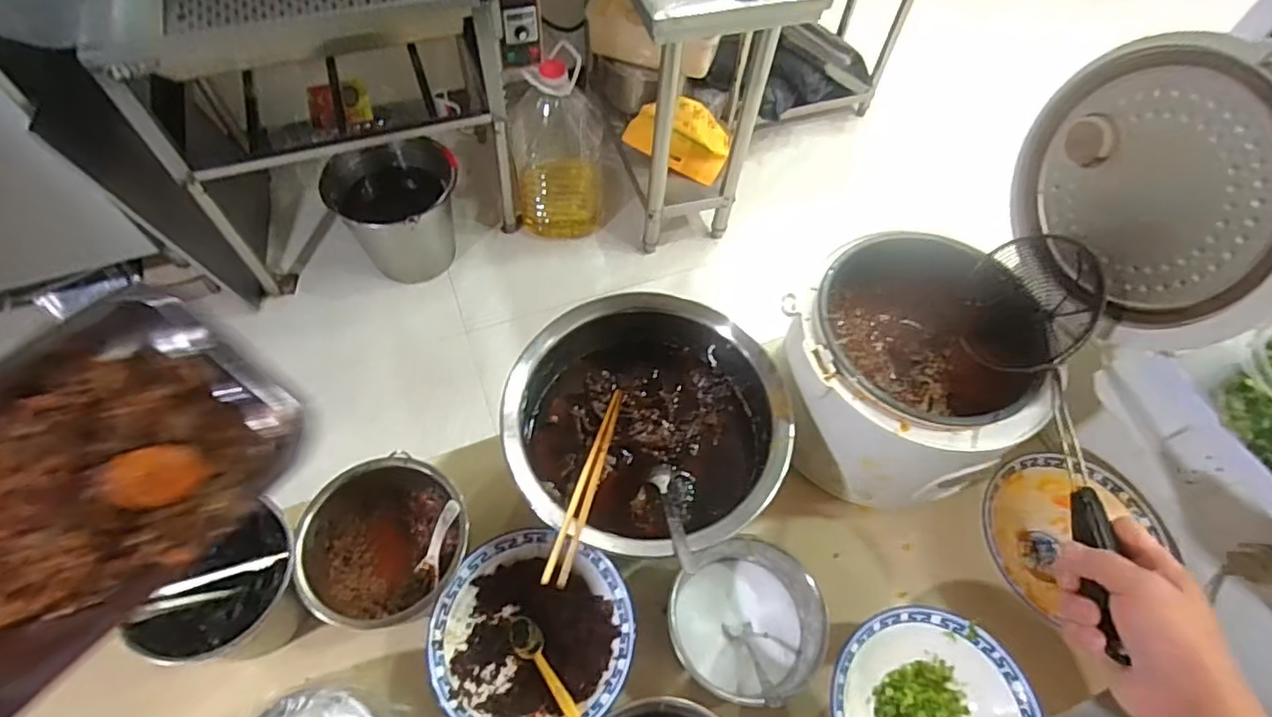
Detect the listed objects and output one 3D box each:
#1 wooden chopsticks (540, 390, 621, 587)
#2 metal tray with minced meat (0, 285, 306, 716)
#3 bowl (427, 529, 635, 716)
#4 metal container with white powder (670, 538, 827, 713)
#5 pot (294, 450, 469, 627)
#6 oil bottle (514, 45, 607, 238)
[{"bbox_3d":[-0.045,0.115,0.622,0.020,0.011,0.249,14,38,4],"label":"wooden chopsticks"},{"bbox_3d":[-0.357,0.081,0.393,0.201,0.054,0.257,33,57,2],"label":"metal tray with minced meat"},{"bbox_3d":[-0.101,0.277,0.623,0.185,0.056,0.181,2,60,-3],"label":"bowl"},{"bbox_3d":[0.108,0.265,0.636,0.147,0.074,0.144,2,60,-3],"label":"metal container with white powder"},{"bbox_3d":[-0.253,0.188,0.658,0.156,0.097,0.142,2,60,-3],"label":"pot"},{"bbox_3d":[-0.213,-0.576,1.721,0.249,0.452,0.248,-2,60,-5],"label":"oil bottle"}]

